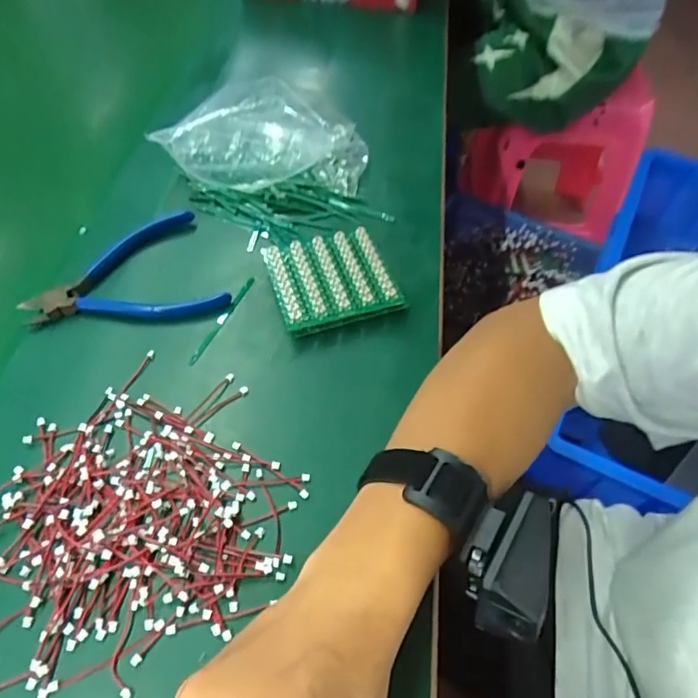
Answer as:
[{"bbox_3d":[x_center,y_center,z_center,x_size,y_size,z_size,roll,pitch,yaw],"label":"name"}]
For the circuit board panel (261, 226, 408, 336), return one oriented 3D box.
[{"bbox_3d":[-0.014,-0.053,0.393,0.087,0.015,0.082,-19,58,-13],"label":"circuit board panel"}]

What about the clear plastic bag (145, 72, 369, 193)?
[{"bbox_3d":[-0.076,-0.193,0.462,0.180,0.054,0.107,-3,55,-3],"label":"clear plastic bag"}]

